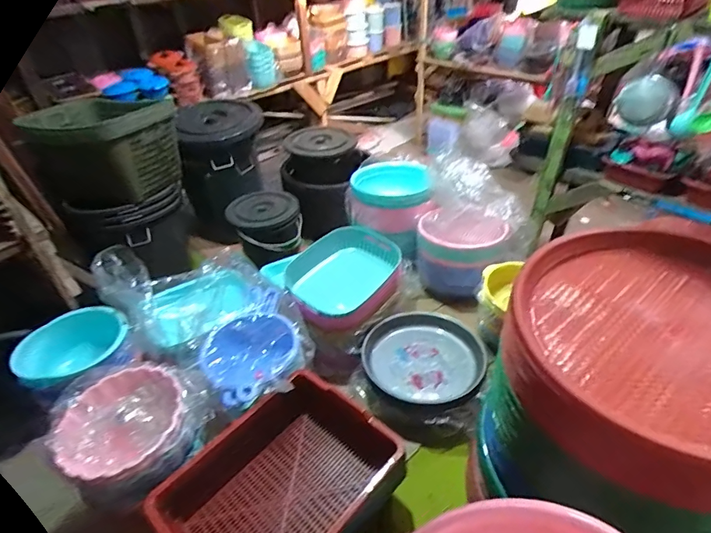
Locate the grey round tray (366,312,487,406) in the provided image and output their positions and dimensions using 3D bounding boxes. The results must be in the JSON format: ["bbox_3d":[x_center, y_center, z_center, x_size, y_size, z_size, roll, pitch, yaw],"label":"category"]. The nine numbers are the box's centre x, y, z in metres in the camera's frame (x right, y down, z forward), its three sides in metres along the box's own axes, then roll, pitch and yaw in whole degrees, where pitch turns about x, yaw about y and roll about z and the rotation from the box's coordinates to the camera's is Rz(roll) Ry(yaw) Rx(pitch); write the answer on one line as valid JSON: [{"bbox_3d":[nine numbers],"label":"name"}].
[{"bbox_3d":[0.165,0.211,1.068,0.275,0.061,0.267,-3,38,2],"label":"grey round tray"}]

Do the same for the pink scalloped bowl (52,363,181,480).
[{"bbox_3d":[-0.448,0.304,0.851,0.213,0.065,0.219,-3,38,2],"label":"pink scalloped bowl"}]

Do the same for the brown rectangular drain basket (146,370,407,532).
[{"bbox_3d":[-0.140,0.400,0.808,0.381,0.123,0.276,-31,45,-30],"label":"brown rectangular drain basket"}]

